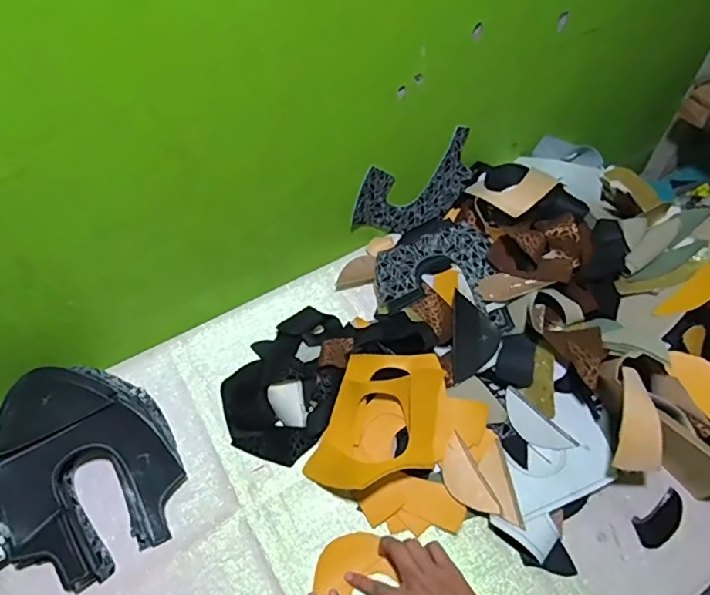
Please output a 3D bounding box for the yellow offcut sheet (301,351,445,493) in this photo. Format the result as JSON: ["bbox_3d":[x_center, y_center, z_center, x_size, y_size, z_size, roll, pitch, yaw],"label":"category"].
[{"bbox_3d":[0.035,0.154,0.661,0.148,0.047,0.186,15,79,16],"label":"yellow offcut sheet"}]

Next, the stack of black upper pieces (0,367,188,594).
[{"bbox_3d":[-0.320,0.190,0.623,0.193,0.096,0.238,-25,59,-15],"label":"stack of black upper pieces"}]

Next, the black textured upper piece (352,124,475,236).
[{"bbox_3d":[0.086,-0.156,0.796,0.190,0.134,0.030,-24,59,-15],"label":"black textured upper piece"}]

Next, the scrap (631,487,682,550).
[{"bbox_3d":[0.357,0.259,0.623,0.072,0.016,0.037,-27,59,-16],"label":"scrap"}]

